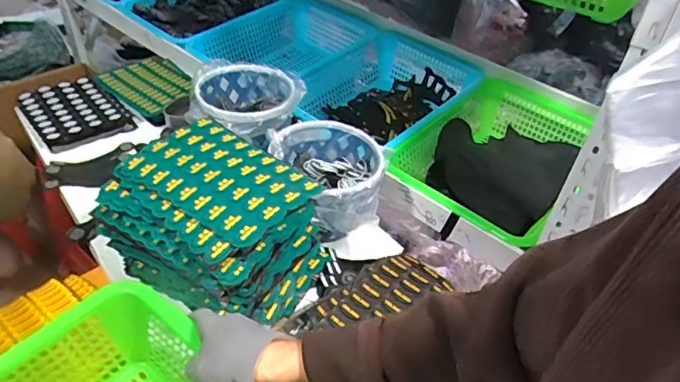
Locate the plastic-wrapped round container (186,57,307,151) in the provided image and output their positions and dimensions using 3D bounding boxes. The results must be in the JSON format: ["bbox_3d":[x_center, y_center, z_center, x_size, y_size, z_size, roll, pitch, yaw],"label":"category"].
[{"bbox_3d":[-0.162,-0.146,0.869,0.187,0.082,0.177,4,41,-3],"label":"plastic-wrapped round container"}]

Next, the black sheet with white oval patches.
[{"bbox_3d":[-0.492,-0.146,0.940,0.152,0.030,0.222,-29,52,-34],"label":"black sheet with white oval patches"}]

